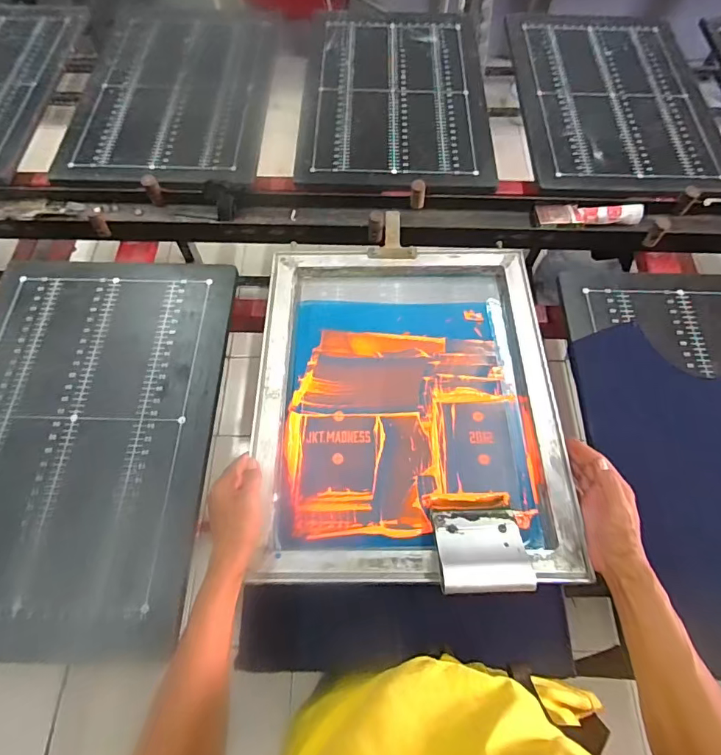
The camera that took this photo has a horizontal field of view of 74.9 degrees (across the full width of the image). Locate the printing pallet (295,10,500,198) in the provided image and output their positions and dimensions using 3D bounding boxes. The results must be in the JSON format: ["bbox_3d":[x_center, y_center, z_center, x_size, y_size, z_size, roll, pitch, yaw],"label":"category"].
[{"bbox_3d":[0.077,-0.622,1.020,0.389,0.020,0.590,1,66,0],"label":"printing pallet"}]

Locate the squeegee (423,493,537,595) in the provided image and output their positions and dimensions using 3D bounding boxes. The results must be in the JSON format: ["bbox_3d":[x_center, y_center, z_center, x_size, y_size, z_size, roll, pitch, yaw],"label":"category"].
[{"bbox_3d":[0.140,0.198,0.569,0.103,0.033,0.127,-3,39,-1],"label":"squeegee"}]

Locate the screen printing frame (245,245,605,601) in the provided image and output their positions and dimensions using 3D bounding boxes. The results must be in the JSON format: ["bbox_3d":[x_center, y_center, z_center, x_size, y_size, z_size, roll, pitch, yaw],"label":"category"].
[{"bbox_3d":[0.062,0.020,0.669,0.404,0.052,0.511,-2,59,2],"label":"screen printing frame"}]

